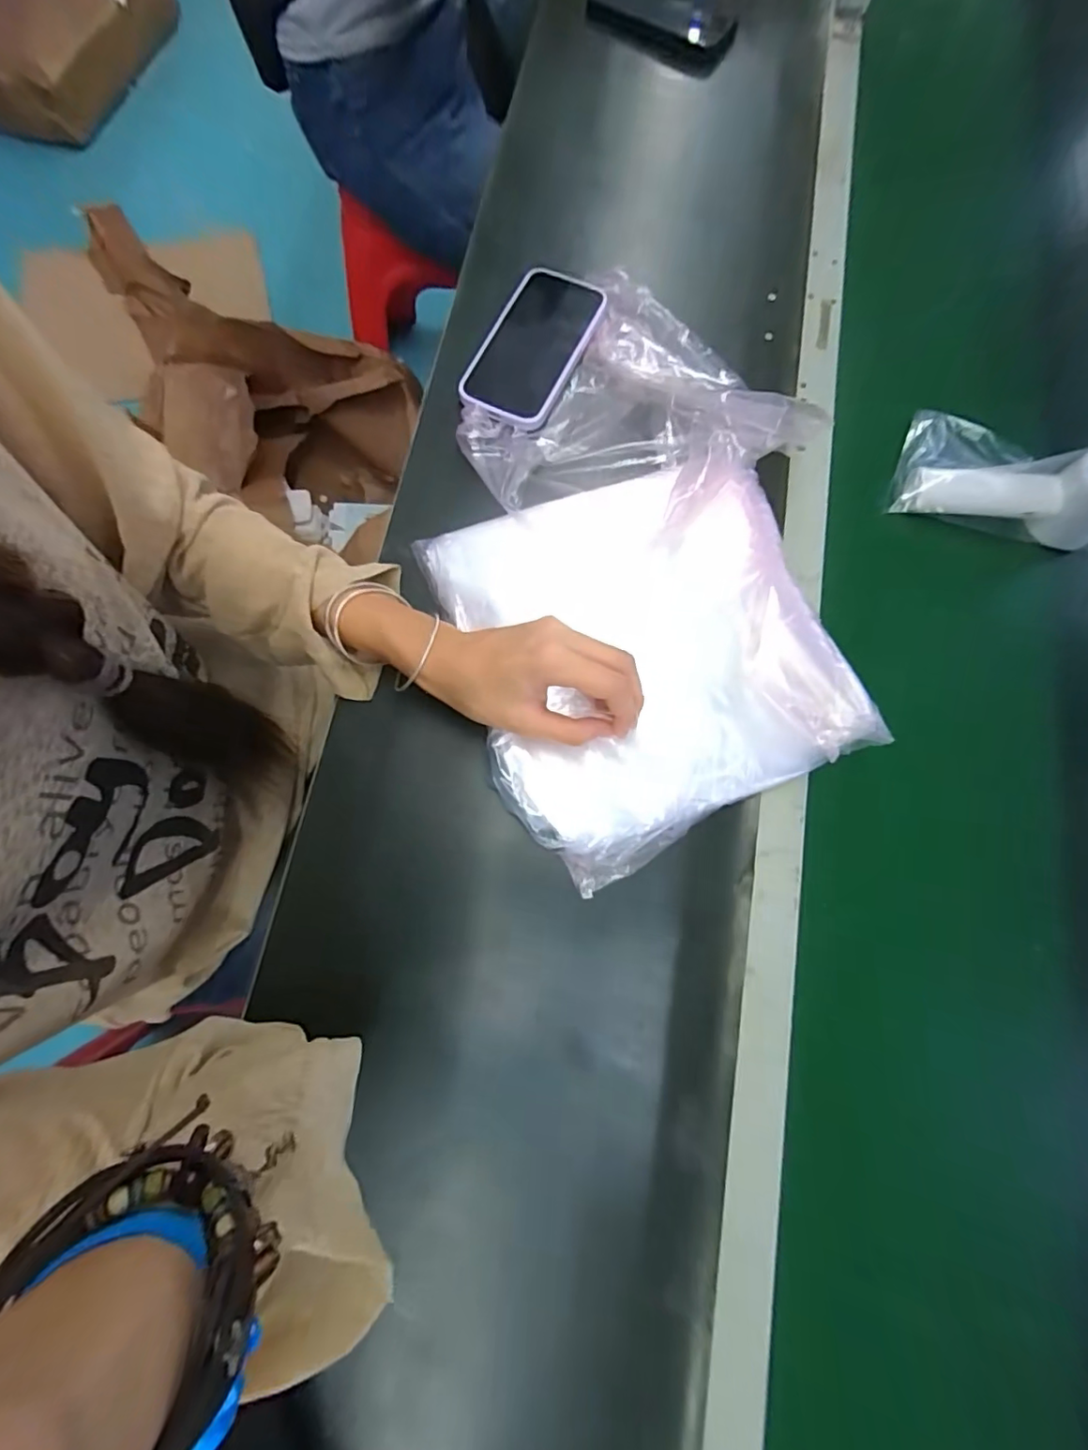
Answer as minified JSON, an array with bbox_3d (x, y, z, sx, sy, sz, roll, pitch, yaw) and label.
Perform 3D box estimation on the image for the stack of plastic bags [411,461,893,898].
[{"bbox_3d":[0.068,-0.056,0.366,0.241,0.058,0.264,-19,77,-6],"label":"stack of plastic bags"}]

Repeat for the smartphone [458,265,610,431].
[{"bbox_3d":[-0.009,-0.316,0.455,0.077,0.008,0.152,25,77,5],"label":"smartphone"}]

